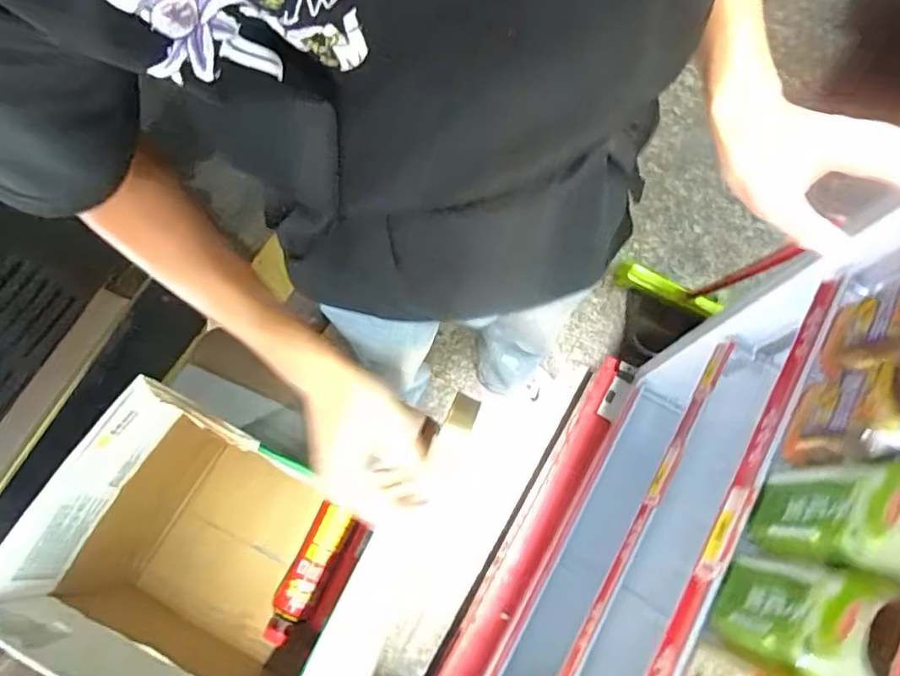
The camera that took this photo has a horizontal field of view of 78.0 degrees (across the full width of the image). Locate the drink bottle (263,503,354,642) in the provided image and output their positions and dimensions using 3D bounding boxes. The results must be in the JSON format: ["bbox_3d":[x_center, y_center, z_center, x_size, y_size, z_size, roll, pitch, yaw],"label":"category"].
[{"bbox_3d":[-0.220,0.366,0.866,0.059,0.051,0.209,22,75,6],"label":"drink bottle"}]

